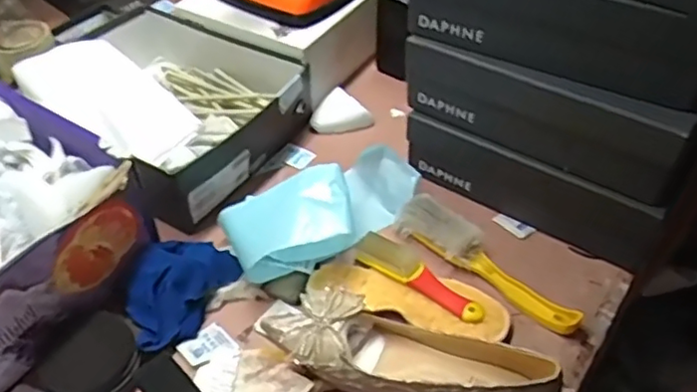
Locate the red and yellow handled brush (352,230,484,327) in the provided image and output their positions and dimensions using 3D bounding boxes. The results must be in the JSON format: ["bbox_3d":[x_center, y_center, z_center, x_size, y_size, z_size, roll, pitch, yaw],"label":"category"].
[{"bbox_3d":[0.074,0.086,0.688,0.158,0.021,0.032,32,54,28],"label":"red and yellow handled brush"}]

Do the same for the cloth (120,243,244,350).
[{"bbox_3d":[-0.185,0.092,0.677,0.101,0.038,0.134,30,53,26],"label":"cloth"}]

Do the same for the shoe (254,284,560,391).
[{"bbox_3d":[0.045,0.146,0.601,0.281,0.077,0.098,17,49,16],"label":"shoe"}]

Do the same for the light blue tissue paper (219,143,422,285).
[{"bbox_3d":[-0.021,0.014,0.730,0.229,0.083,0.121,-27,51,-23],"label":"light blue tissue paper"}]

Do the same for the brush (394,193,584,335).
[{"bbox_3d":[0.151,0.065,0.699,0.225,0.027,0.051,33,55,28],"label":"brush"}]

